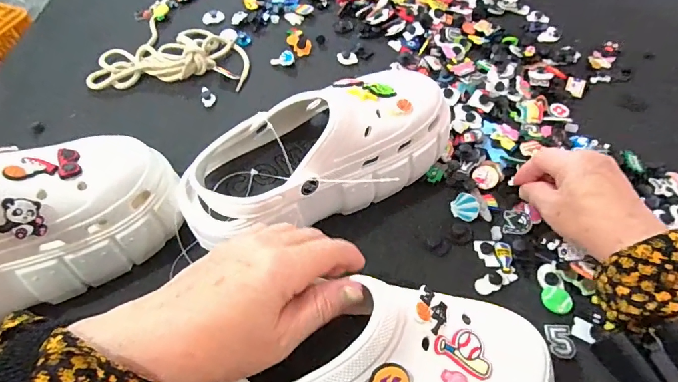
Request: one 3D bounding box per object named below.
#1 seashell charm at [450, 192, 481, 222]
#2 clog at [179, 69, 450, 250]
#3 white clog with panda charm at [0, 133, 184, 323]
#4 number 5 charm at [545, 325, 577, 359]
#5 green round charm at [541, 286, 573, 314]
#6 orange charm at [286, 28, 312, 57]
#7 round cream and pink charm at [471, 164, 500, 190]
[{"bbox_3d":[0.121,0.015,0.391,0.026,0.004,0.027,-4,67,10],"label":"seashell charm"},{"bbox_3d":[-0.018,-0.035,0.360,0.238,0.112,0.095,-25,59,-16],"label":"clog"},{"bbox_3d":[-0.250,0.027,0.310,0.242,0.099,0.092,-26,60,-16],"label":"white clog with panda charm"},{"bbox_3d":[0.178,0.120,0.327,0.021,0.004,0.026,-3,56,-2],"label":"number 5 charm"},{"bbox_3d":[0.182,0.090,0.342,0.023,0.005,0.024,0,56,0],"label":"green round charm"},{"bbox_3d":[-0.051,-0.193,0.529,0.030,0.016,0.036,-8,56,-5],"label":"orange charm"},{"bbox_3d":[0.148,-0.015,0.412,0.025,0.004,0.032,18,58,12],"label":"round cream and pink charm"}]

